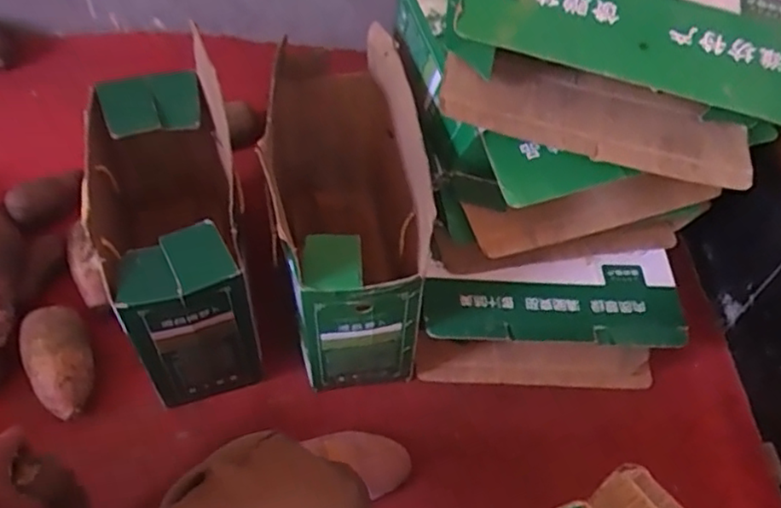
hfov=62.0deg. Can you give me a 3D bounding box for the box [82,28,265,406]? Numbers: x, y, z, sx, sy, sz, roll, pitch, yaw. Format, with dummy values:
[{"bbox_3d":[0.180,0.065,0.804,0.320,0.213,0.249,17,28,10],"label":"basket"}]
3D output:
[{"bbox_3d":[-0.271,-0.018,0.824,0.168,0.318,0.324,-8,53,-11],"label":"box"}]

